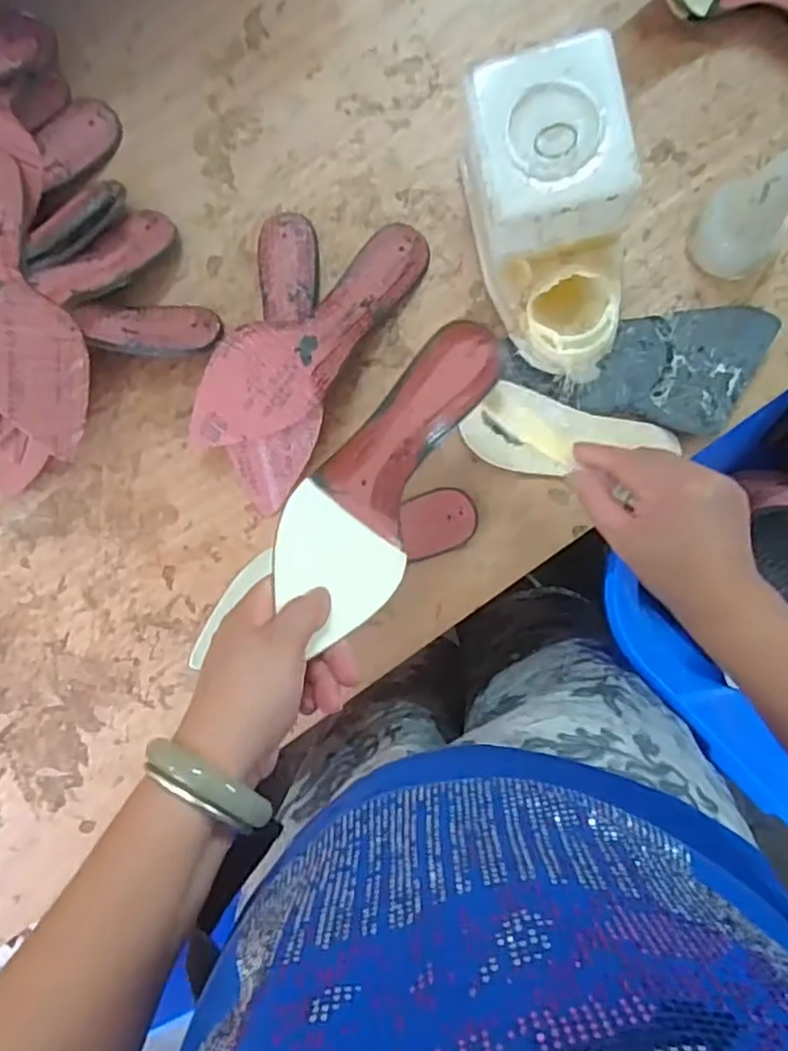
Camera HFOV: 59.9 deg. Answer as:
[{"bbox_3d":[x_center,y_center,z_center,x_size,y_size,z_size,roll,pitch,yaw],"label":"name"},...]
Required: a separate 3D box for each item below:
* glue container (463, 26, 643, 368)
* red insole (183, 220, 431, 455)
[{"bbox_3d":[0.119,-0.223,0.515,0.112,0.121,0.201,-10,90,8],"label":"glue container"},{"bbox_3d":[-0.067,-0.148,0.569,0.250,0.068,0.081,-40,86,7],"label":"red insole"}]

